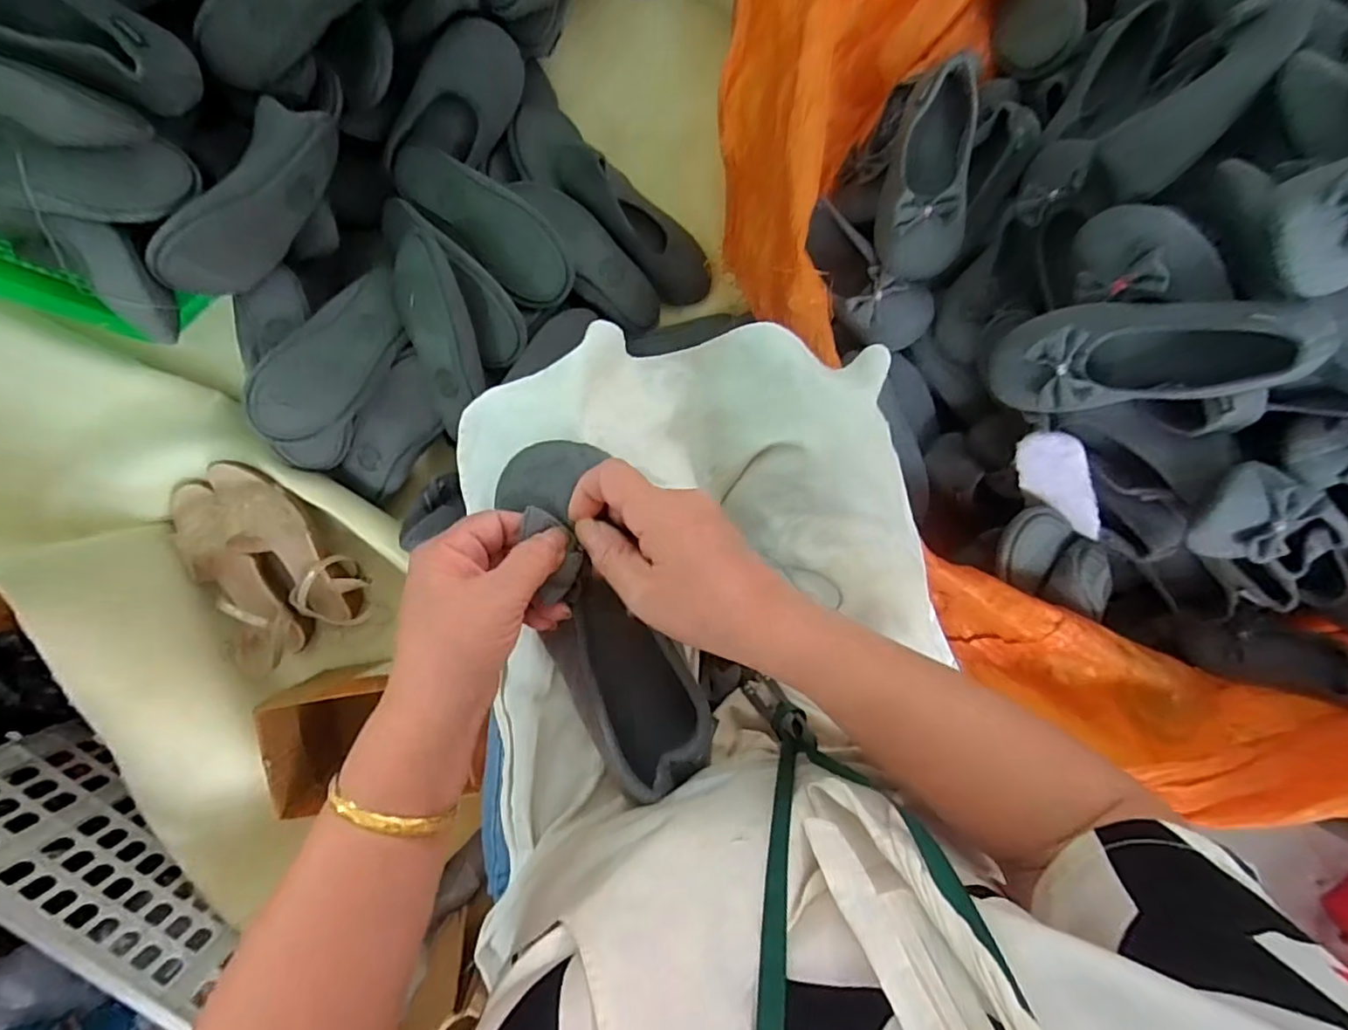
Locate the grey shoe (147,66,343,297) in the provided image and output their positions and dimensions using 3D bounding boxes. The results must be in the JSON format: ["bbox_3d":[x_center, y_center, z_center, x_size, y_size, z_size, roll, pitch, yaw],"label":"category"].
[{"bbox_3d":[-0.433,-0.327,0.635,0.061,0.099,0.238,33,90,-4],"label":"grey shoe"}]

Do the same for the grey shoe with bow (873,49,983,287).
[{"bbox_3d":[0.293,-0.396,0.691,0.084,0.063,0.232,5,92,-4],"label":"grey shoe with bow"}]

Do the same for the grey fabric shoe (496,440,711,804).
[{"bbox_3d":[-0.044,0.061,0.358,0.074,0.042,0.207,-22,92,-3],"label":"grey fabric shoe"}]

